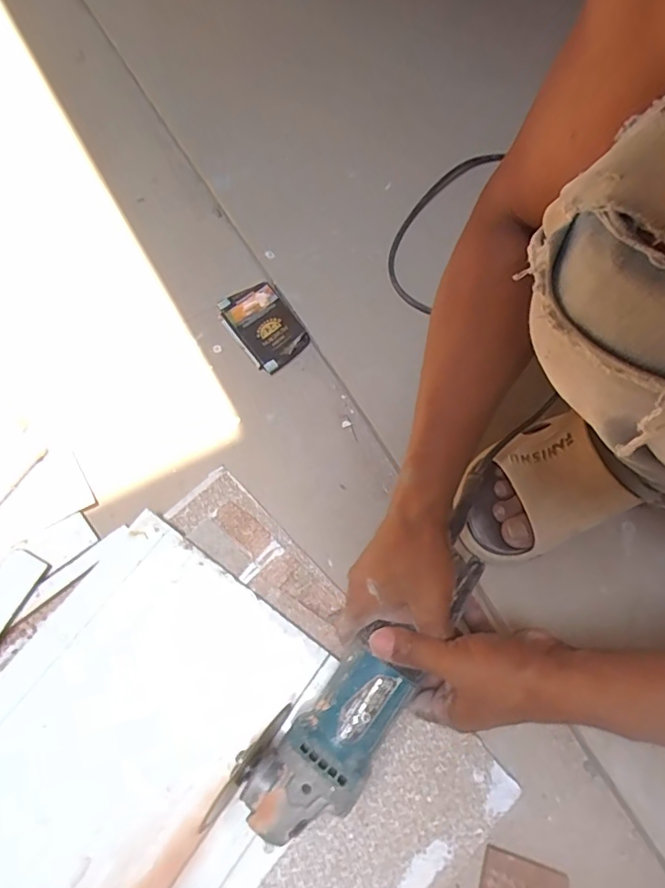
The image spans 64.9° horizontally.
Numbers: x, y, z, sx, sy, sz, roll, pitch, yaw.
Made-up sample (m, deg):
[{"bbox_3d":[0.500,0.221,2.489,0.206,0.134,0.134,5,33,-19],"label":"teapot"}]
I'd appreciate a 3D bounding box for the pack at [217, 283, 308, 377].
[{"bbox_3d":[-0.077,-0.133,0.596,0.070,0.024,0.104,-35,73,-14],"label":"pack"}]

